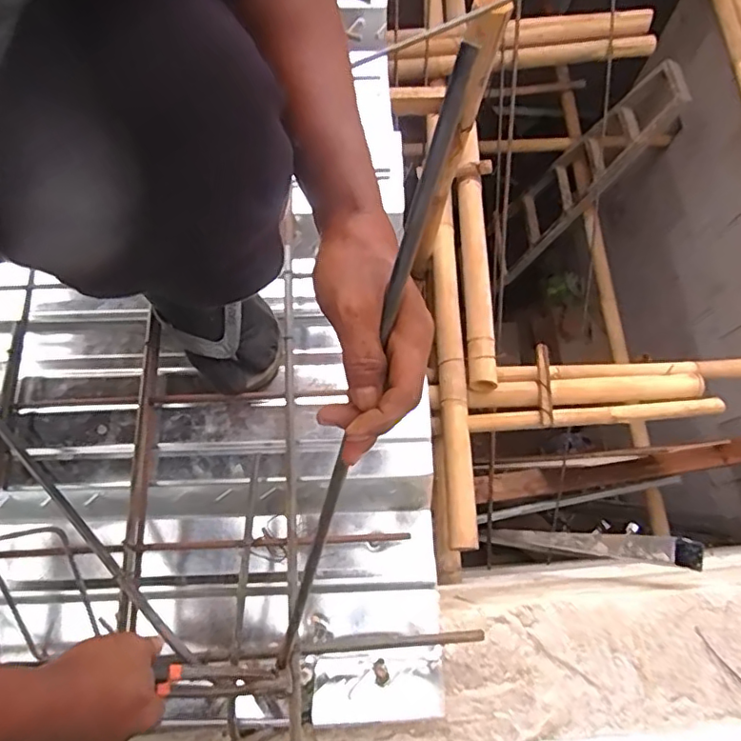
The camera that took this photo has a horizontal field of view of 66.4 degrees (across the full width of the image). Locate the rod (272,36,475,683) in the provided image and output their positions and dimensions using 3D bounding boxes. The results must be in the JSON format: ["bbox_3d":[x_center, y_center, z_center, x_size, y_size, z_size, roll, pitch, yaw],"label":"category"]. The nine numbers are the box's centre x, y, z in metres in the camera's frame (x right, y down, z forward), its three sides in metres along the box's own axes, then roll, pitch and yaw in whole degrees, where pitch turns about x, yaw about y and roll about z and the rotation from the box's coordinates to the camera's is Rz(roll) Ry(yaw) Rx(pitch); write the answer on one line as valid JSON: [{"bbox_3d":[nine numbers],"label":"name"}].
[{"bbox_3d":[-0.019,0.062,0.369,0.013,0.487,0.013,21,33,6],"label":"rod"}]

